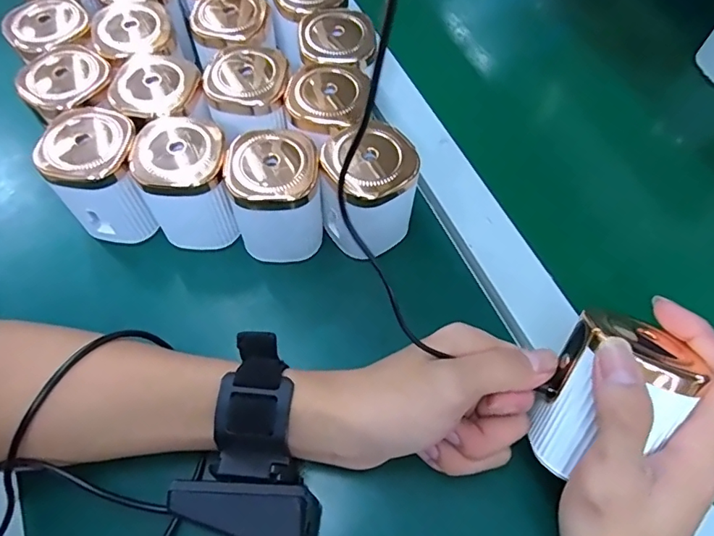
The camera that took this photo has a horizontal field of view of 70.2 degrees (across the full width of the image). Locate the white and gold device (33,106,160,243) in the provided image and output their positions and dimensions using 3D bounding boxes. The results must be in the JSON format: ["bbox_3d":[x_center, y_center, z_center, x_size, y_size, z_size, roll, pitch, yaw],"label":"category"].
[{"bbox_3d":[-0.163,-0.058,0.332,0.054,0.072,0.062,-25,64,-13],"label":"white and gold device"}]

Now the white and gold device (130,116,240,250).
[{"bbox_3d":[-0.108,-0.052,0.331,0.054,0.073,0.053,-12,62,-6],"label":"white and gold device"}]

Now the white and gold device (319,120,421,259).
[{"bbox_3d":[0.007,-0.049,0.327,0.057,0.074,0.057,0,61,0],"label":"white and gold device"}]

